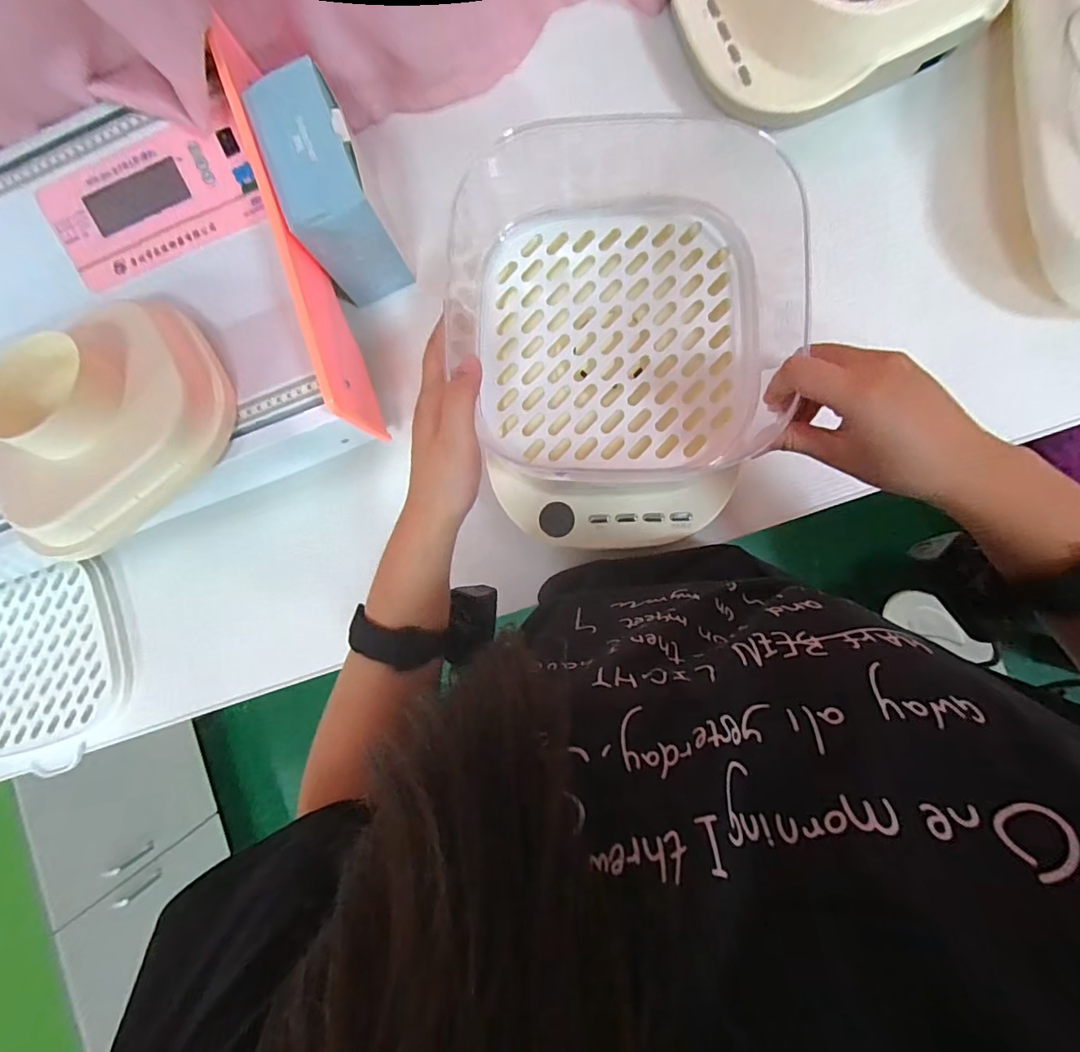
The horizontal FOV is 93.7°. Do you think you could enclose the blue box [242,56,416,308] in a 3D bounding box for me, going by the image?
[{"bbox_3d":[-0.195,-0.312,0.489,0.087,0.129,0.150,-21,86,5],"label":"blue box"}]

